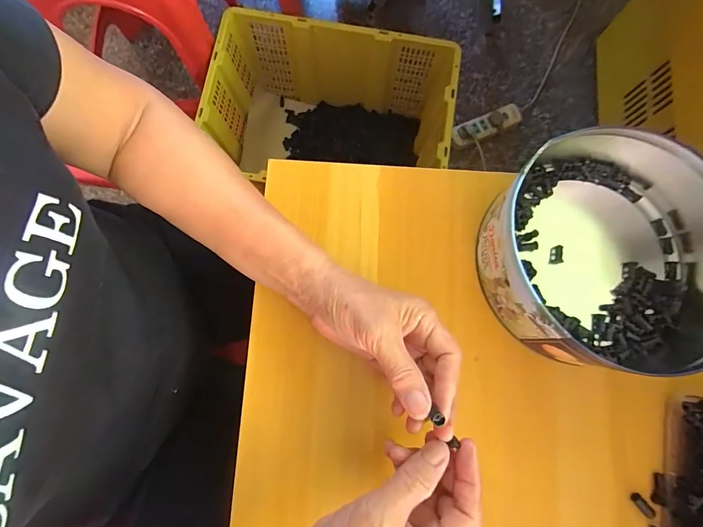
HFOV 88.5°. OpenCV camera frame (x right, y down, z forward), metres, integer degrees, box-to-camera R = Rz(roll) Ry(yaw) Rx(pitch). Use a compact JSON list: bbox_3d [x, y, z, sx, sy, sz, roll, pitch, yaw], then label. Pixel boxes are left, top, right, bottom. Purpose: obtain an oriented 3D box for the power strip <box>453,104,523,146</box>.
[{"bbox_3d":[0.356,-0.362,0.949,0.190,0.039,0.055,-23,81,-4],"label":"power strip"}]

